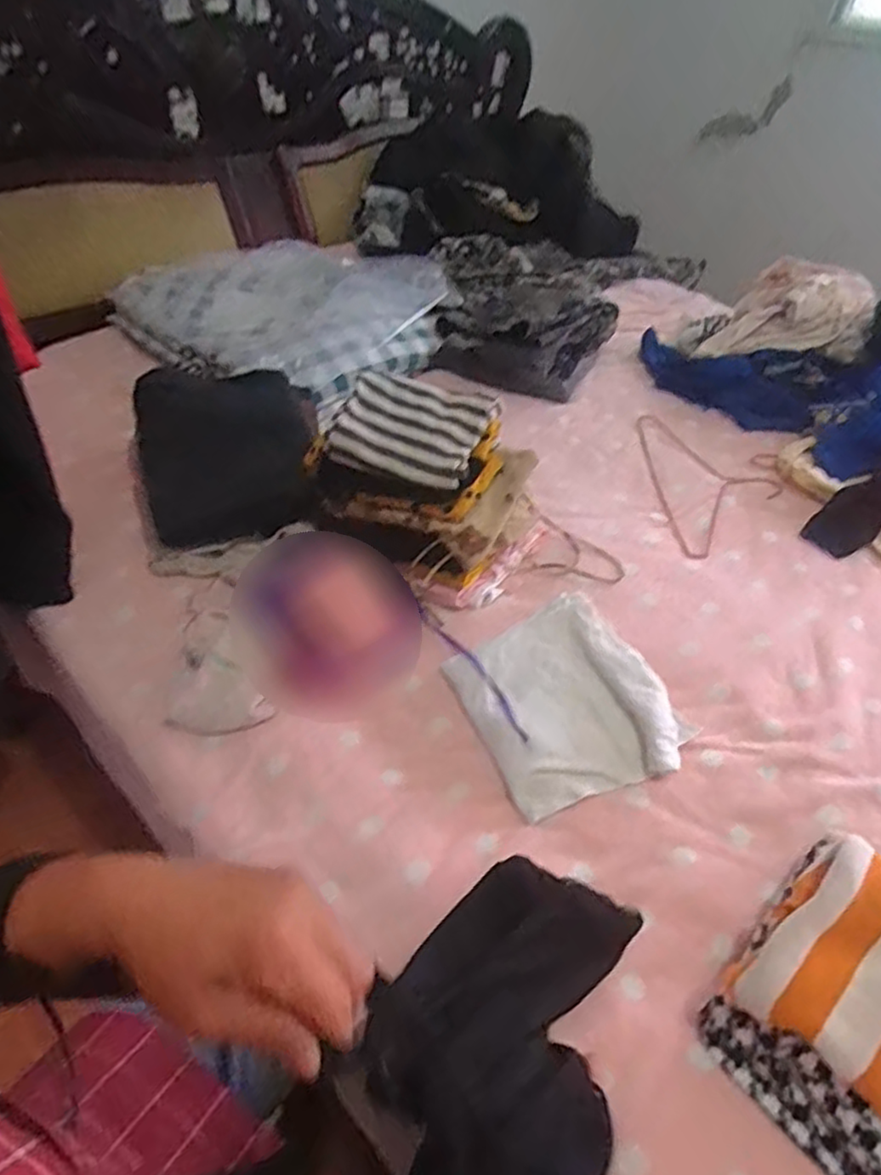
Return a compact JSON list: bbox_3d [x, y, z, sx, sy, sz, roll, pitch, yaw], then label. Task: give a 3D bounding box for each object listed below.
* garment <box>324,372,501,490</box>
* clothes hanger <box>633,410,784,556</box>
[{"bbox_3d":[-0.036,-0.206,0.853,0.182,0.069,0.137,19,46,14],"label":"garment"},{"bbox_3d":[0.447,-0.178,1.096,0.202,0.019,0.398,3,44,-1],"label":"clothes hanger"}]

